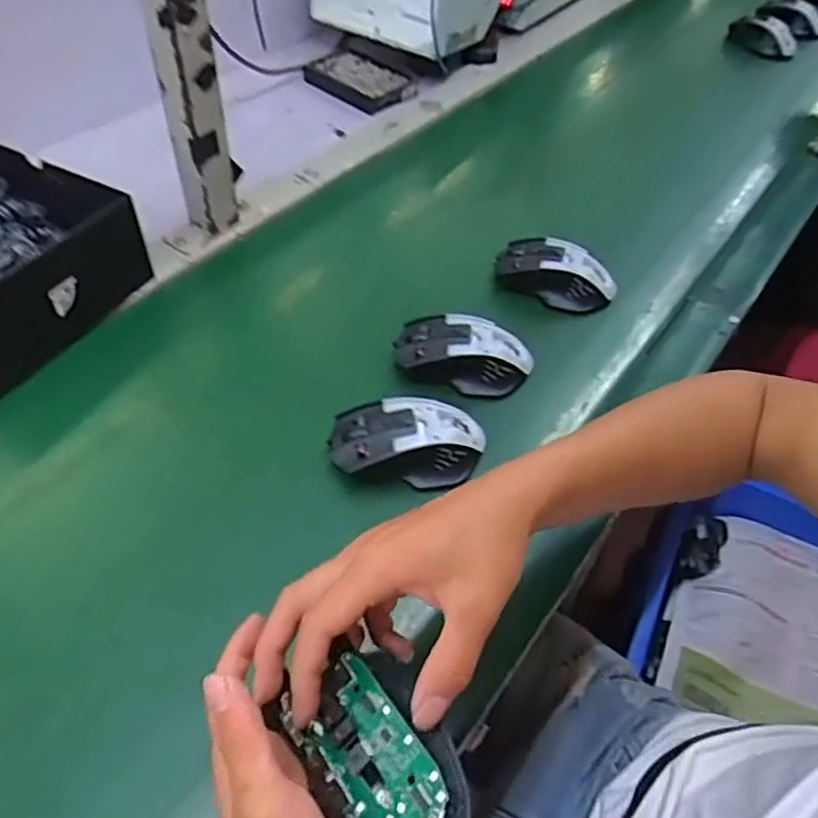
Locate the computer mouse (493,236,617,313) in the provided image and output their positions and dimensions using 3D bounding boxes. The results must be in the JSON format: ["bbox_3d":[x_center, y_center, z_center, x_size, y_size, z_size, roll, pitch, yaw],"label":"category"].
[{"bbox_3d":[0.141,-0.127,0.662,0.119,0.049,0.059,22,51,12],"label":"computer mouse"}]

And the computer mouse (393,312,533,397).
[{"bbox_3d":[0.047,-0.050,0.578,0.113,0.033,0.062,9,50,1],"label":"computer mouse"}]

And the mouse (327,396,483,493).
[{"bbox_3d":[-0.001,0.023,0.511,0.114,0.035,0.063,0,50,-6],"label":"mouse"}]

